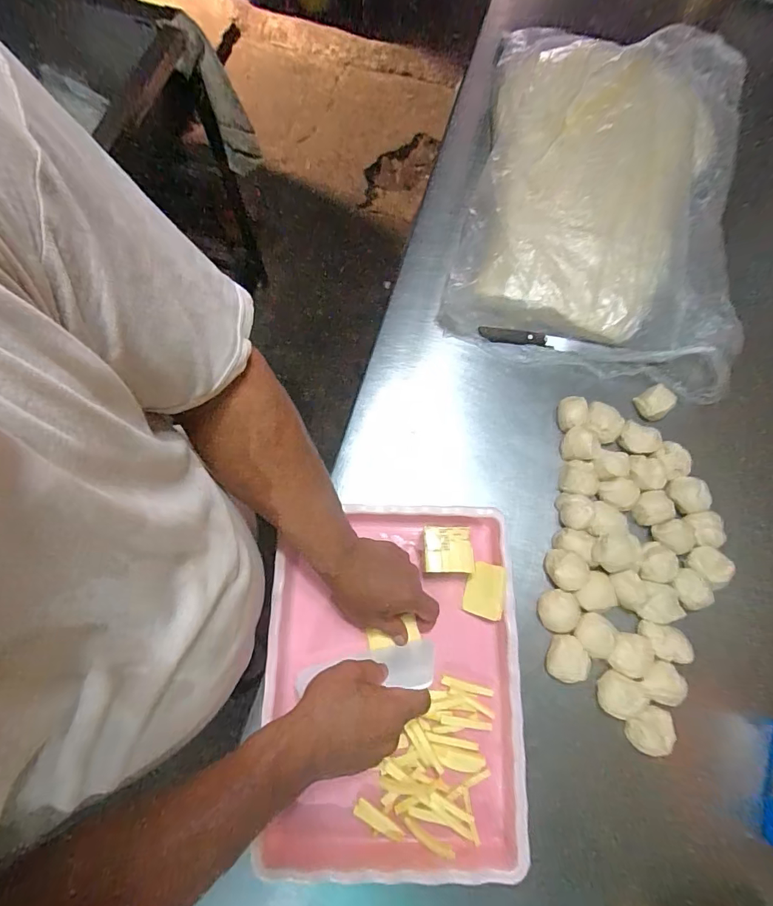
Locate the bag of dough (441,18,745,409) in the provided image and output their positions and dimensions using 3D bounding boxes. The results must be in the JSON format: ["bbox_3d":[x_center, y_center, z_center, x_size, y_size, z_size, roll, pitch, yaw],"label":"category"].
[{"bbox_3d":[0.334,-0.408,0.654,0.387,0.067,0.599,13,74,3],"label":"bag of dough"}]

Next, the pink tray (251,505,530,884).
[{"bbox_3d":[0.005,0.249,0.485,0.275,0.043,0.365,-1,74,-1],"label":"pink tray"}]

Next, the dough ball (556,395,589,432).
[{"bbox_3d":[0.248,-0.052,0.583,0.033,0.028,0.047,4,74,0],"label":"dough ball"}]

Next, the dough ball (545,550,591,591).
[{"bbox_3d":[0.217,0.140,0.521,0.045,0.026,0.044,0,74,-1],"label":"dough ball"}]

